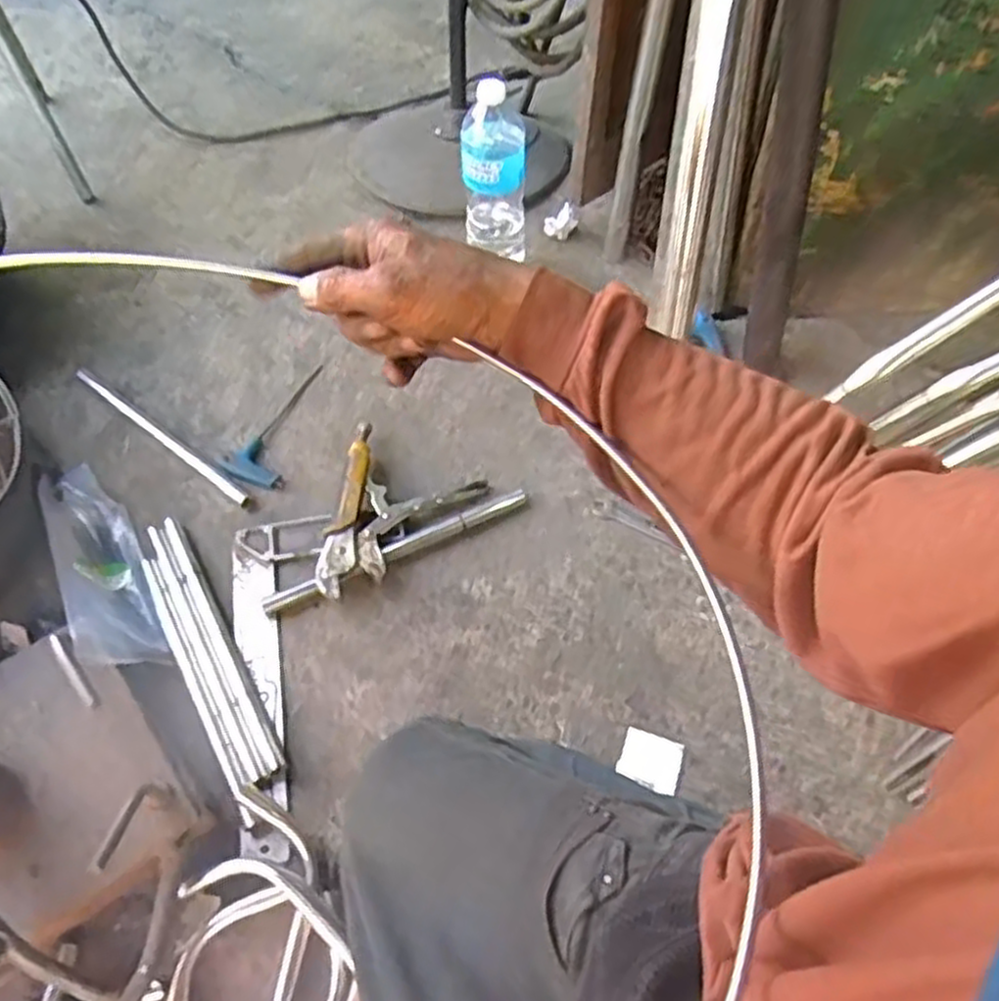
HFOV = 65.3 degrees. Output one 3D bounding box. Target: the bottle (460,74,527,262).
[{"bbox_3d":[-0.006,-0.408,0.997,0.081,0.236,0.060,2,57,1],"label":"bottle"}]

